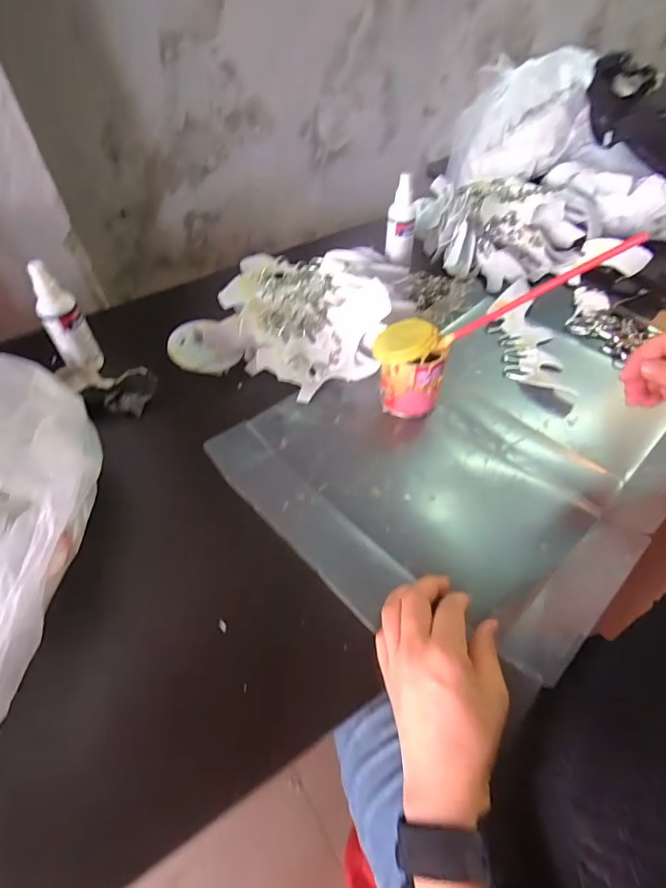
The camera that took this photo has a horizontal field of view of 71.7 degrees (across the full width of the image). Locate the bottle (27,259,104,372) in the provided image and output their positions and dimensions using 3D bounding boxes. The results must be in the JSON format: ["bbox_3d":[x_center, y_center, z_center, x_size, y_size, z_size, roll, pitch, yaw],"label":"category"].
[{"bbox_3d":[-0.297,-0.136,0.511,0.041,0.123,0.032,-30,56,-22],"label":"bottle"}]

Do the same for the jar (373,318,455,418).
[{"bbox_3d":[0.081,-0.081,0.490,0.071,0.090,0.065,-1,50,1],"label":"jar"}]

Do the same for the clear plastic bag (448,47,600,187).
[{"bbox_3d":[0.329,-0.588,0.822,0.211,0.149,0.220,4,50,5],"label":"clear plastic bag"}]

